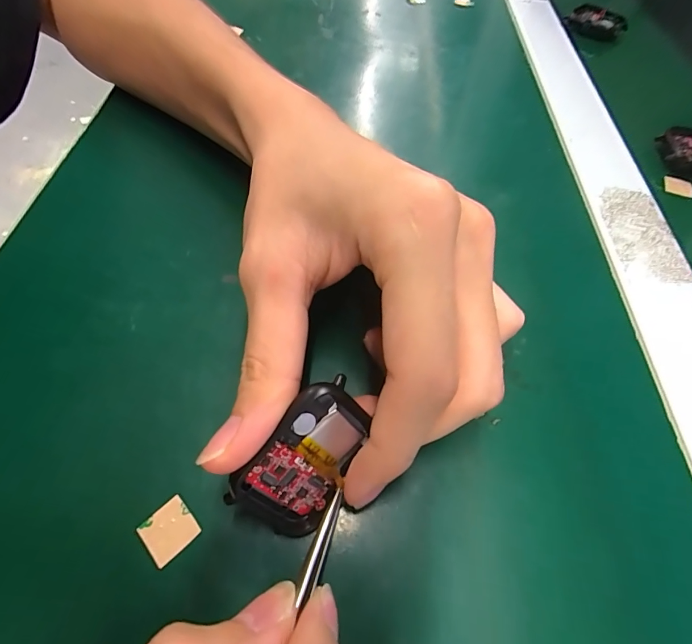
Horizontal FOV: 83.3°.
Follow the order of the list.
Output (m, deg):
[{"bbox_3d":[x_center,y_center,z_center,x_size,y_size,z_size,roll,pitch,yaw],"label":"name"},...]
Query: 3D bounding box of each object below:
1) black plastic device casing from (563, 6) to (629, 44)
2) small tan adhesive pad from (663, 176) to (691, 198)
[{"bbox_3d":[0.221,-0.263,0.344,0.048,0.015,0.022,29,62,15],"label":"black plastic device casing"},{"bbox_3d":[0.201,-0.081,0.234,0.016,0.004,0.015,13,59,6],"label":"small tan adhesive pad"}]

